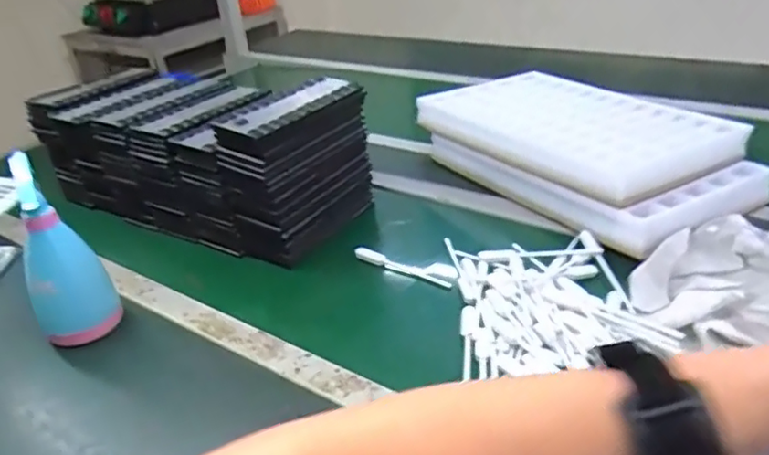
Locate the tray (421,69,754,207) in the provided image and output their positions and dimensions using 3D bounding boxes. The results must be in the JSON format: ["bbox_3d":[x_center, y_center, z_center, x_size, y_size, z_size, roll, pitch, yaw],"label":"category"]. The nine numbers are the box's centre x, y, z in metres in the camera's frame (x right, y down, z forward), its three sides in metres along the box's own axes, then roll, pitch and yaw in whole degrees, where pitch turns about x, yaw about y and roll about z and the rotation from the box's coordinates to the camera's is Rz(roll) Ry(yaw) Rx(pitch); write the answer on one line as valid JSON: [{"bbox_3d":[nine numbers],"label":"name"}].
[{"bbox_3d":[0.301,-0.155,0.914,0.328,0.060,0.405,-17,32,-33],"label":"tray"}]

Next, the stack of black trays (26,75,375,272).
[{"bbox_3d":[-0.276,-0.118,0.887,0.466,0.202,0.214,17,30,28],"label":"stack of black trays"}]

